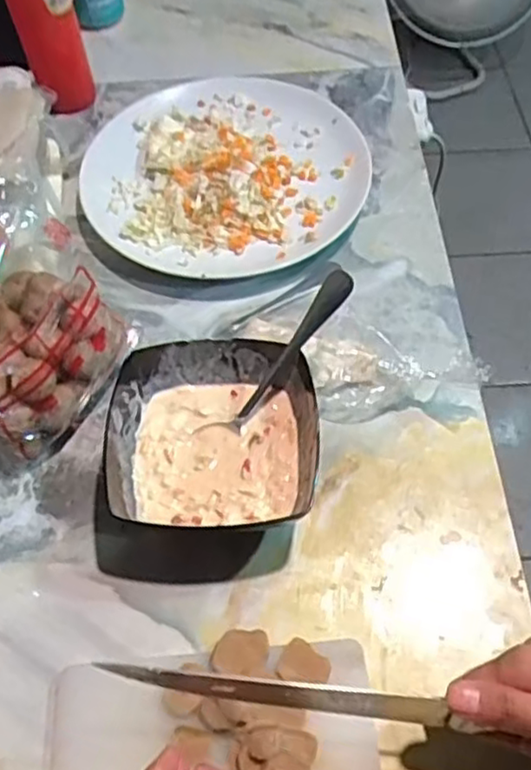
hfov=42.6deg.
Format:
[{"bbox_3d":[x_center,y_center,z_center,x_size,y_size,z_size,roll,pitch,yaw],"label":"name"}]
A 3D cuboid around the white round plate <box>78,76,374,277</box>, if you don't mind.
[{"bbox_3d":[-0.038,-0.207,0.650,0.242,0.035,0.273,36,66,21],"label":"white round plate"}]

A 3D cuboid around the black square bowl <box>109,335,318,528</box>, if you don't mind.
[{"bbox_3d":[-0.035,0.038,0.484,0.141,0.061,0.126,2,59,3],"label":"black square bowl"}]

